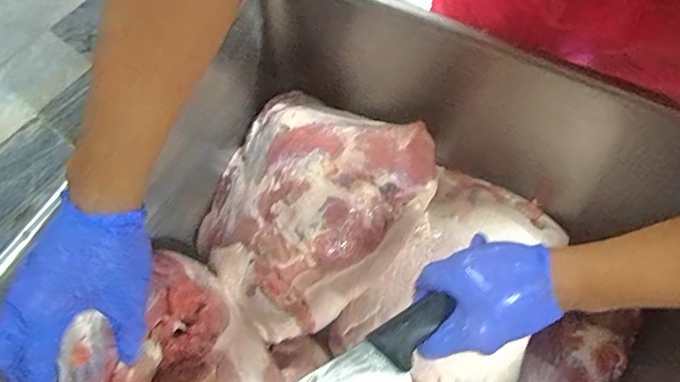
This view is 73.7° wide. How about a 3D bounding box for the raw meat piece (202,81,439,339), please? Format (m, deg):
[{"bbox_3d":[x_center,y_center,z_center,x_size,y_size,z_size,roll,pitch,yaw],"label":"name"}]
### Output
[{"bbox_3d":[-0.054,0.009,0.547,0.260,0.159,0.264,39,73,14],"label":"raw meat piece"}]

